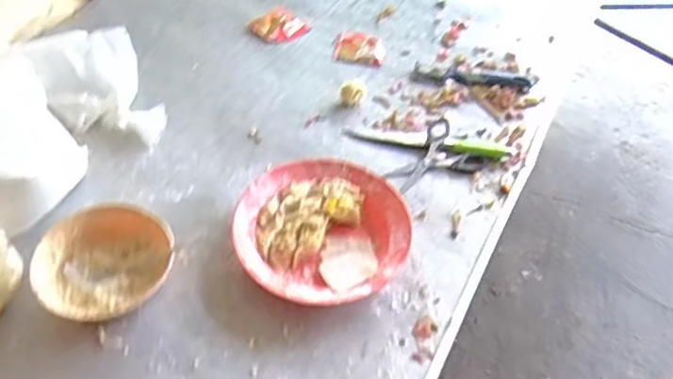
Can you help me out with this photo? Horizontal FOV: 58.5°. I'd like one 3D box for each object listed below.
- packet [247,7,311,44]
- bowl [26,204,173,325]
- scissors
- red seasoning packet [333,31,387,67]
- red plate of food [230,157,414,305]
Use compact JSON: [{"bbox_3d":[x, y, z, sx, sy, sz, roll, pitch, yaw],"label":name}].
[{"bbox_3d":[-0.098,-0.278,1.023,0.073,0.021,0.084,37,58,26],"label":"packet"},{"bbox_3d":[-0.258,0.084,0.676,0.144,0.047,0.137,-35,59,-27],"label":"bowl"},{"bbox_3d":[0.129,-0.049,0.844,0.144,0.017,0.104,-25,55,-21],"label":"scissors"},{"bbox_3d":[0.040,-0.240,1.012,0.086,0.014,0.076,11,50,7],"label":"red seasoning packet"},{"bbox_3d":[-0.016,0.048,0.730,0.201,0.045,0.208,1,50,-1],"label":"red plate of food"}]

